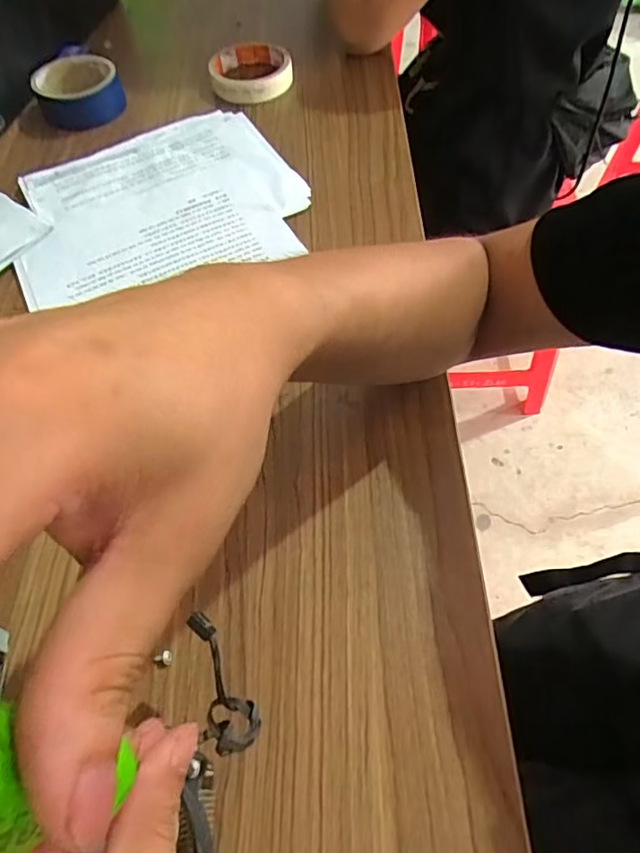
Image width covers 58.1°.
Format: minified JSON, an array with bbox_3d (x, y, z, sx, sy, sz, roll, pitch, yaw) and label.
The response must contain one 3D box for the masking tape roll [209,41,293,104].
[{"bbox_3d":[-0.078,-0.386,0.622,0.084,0.027,0.084,-1,57,2],"label":"masking tape roll"}]

